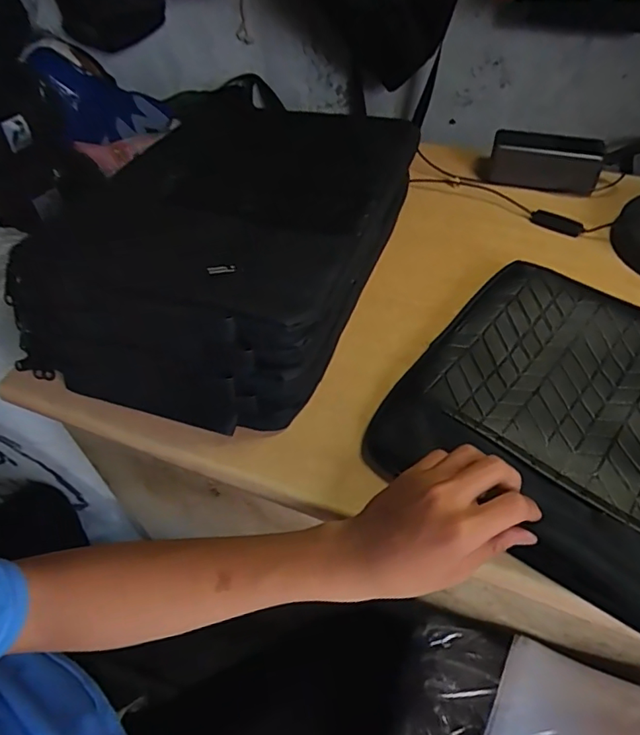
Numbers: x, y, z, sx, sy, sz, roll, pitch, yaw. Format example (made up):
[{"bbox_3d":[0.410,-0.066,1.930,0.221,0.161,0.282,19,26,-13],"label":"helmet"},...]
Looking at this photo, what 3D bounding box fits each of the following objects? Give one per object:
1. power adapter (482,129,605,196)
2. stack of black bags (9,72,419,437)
[{"bbox_3d":[0.277,-0.257,0.650,0.132,0.054,0.052,9,51,10],"label":"power adapter"},{"bbox_3d":[-0.072,-0.135,0.524,0.264,0.117,0.398,17,53,17],"label":"stack of black bags"}]

